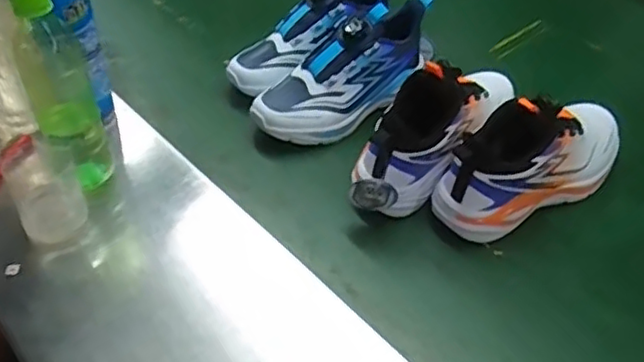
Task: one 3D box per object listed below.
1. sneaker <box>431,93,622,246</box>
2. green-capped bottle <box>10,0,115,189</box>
[{"bbox_3d":[0.226,-0.028,0.666,0.238,0.115,0.079,-20,48,-22],"label":"sneaker"},{"bbox_3d":[-0.245,-0.080,0.605,0.060,0.216,0.068,-19,47,-21],"label":"green-capped bottle"}]

